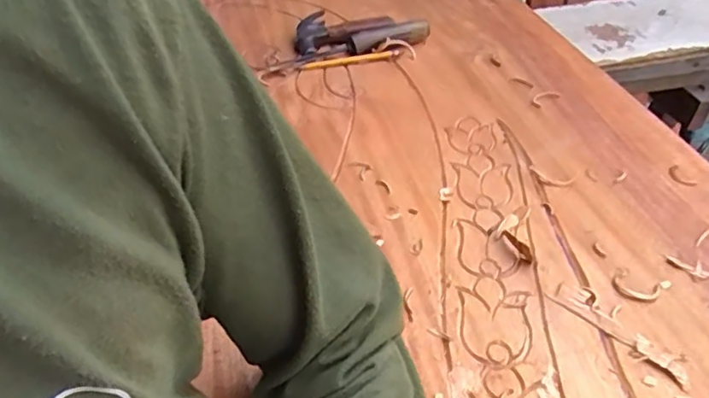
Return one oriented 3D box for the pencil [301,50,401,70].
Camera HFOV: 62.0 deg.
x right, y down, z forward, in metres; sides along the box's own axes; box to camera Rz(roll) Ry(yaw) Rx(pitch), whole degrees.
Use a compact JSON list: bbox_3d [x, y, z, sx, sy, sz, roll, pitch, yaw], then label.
[{"bbox_3d":[-0.005,-0.193,0.822,0.135,0.015,0.012,-5,43,-5],"label":"pencil"}]

